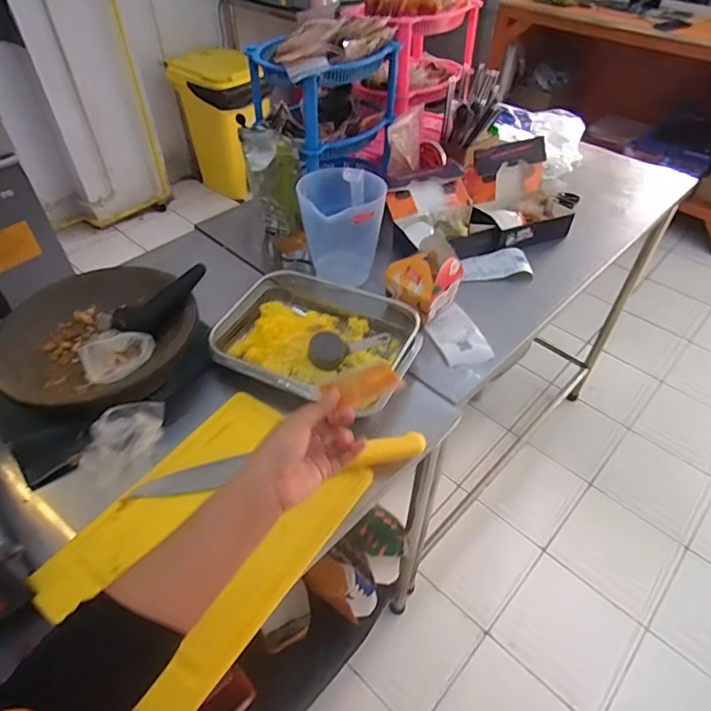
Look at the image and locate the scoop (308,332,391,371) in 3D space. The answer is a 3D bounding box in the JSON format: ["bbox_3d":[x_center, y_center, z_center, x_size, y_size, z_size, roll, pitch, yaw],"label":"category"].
[{"bbox_3d":[-0.007,-0.015,0.788,0.131,0.038,0.049,-7,47,-9],"label":"scoop"}]

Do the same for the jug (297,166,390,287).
[{"bbox_3d":[-0.025,-0.229,0.928,0.147,0.173,0.165,3,46,2],"label":"jug"}]

